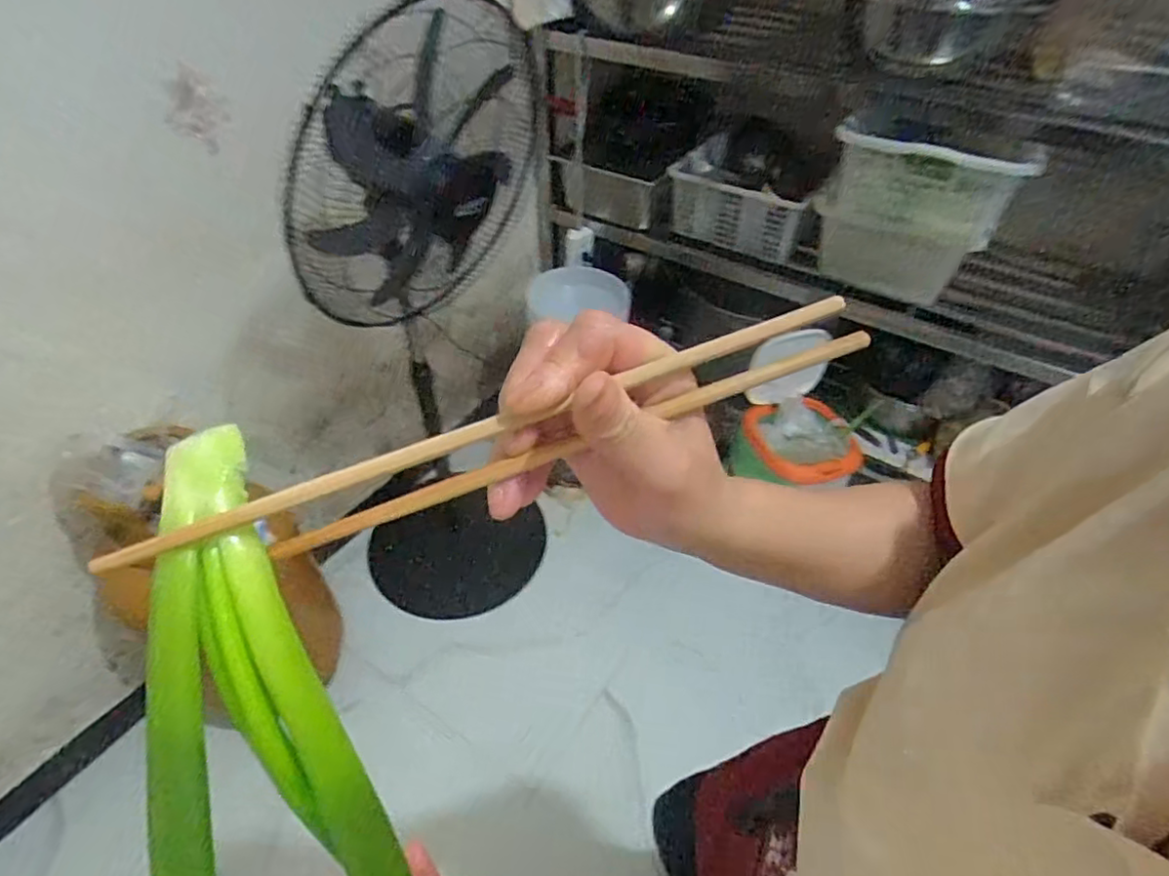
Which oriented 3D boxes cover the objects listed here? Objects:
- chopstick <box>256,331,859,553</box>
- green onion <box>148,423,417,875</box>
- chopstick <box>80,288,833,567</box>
[{"bbox_3d":[0.003,-0.001,0.242,0.236,0.007,0.008,-20,49,-9],"label":"chopstick"},{"bbox_3d":[-0.111,0.101,0.208,0.061,0.019,0.199,-23,92,-18],"label":"green onion"},{"bbox_3d":[-0.024,-0.008,0.229,0.273,0.007,0.010,-20,49,-12],"label":"chopstick"}]

